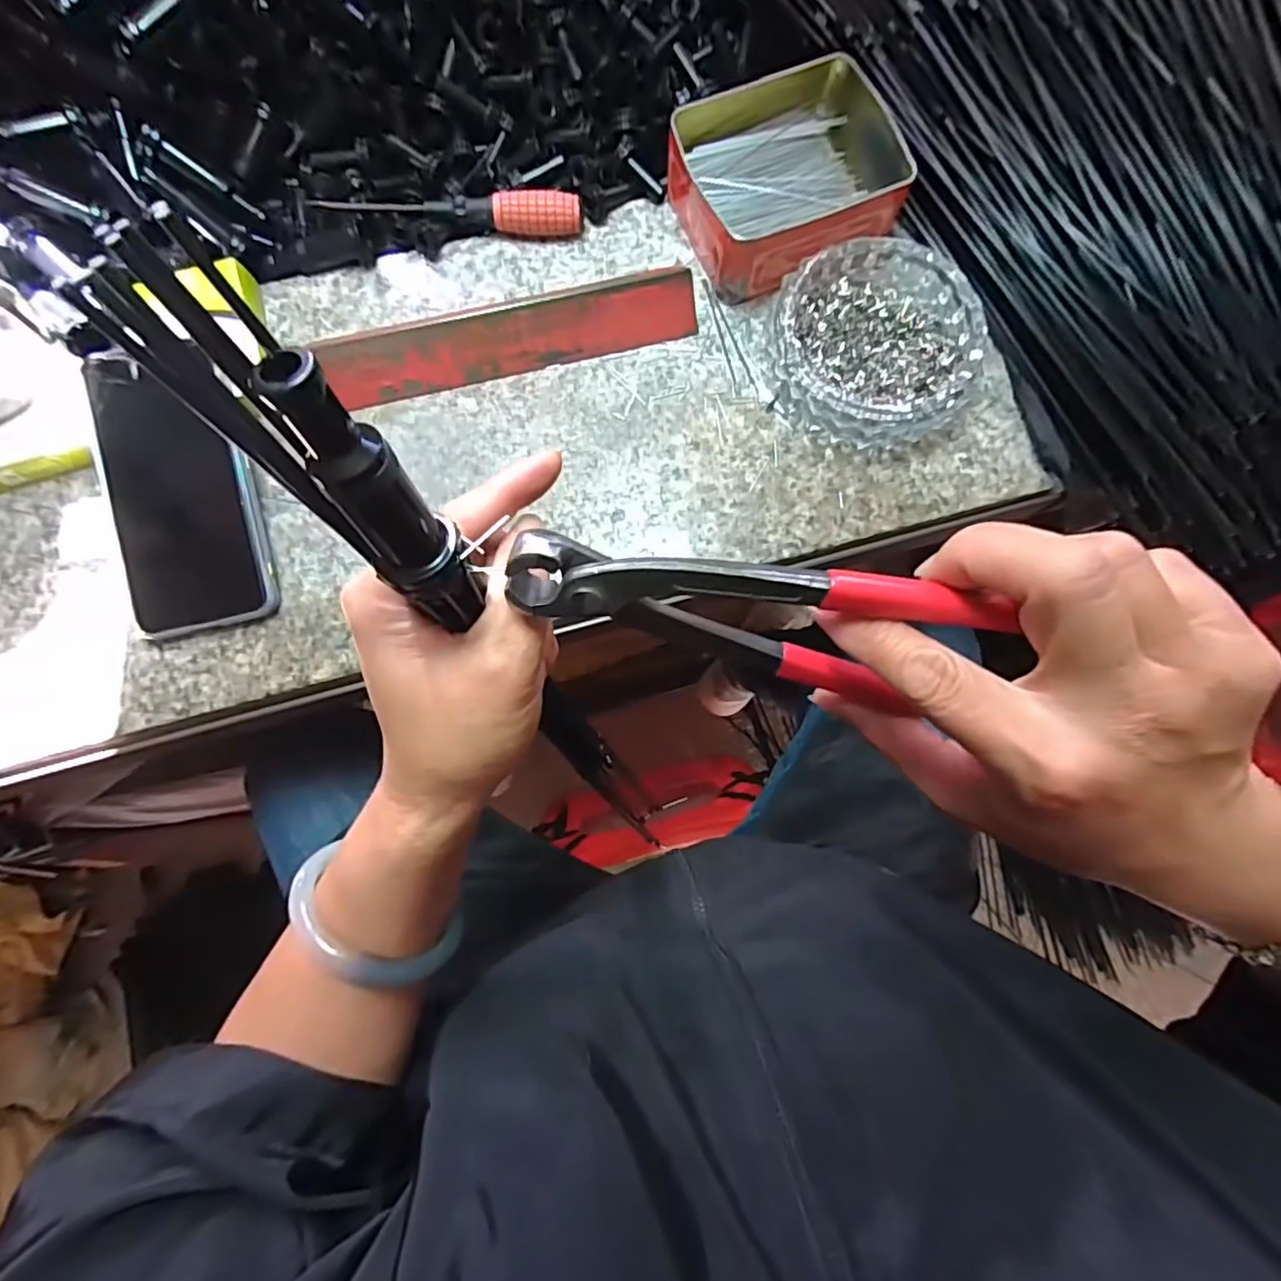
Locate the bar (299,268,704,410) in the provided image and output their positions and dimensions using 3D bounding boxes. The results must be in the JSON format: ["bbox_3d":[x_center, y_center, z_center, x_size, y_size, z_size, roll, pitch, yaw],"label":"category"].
[{"bbox_3d":[-0.075,-0.179,0.362,0.217,0.038,0.007,-14,35,-4],"label":"bar"}]

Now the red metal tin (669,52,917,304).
[{"bbox_3d":[0.092,-0.282,0.374,0.137,0.043,0.113,-25,81,-5],"label":"red metal tin"}]

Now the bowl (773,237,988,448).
[{"bbox_3d":[0.141,-0.177,0.363,0.124,0.029,0.115,0,80,-1],"label":"bowl"}]

